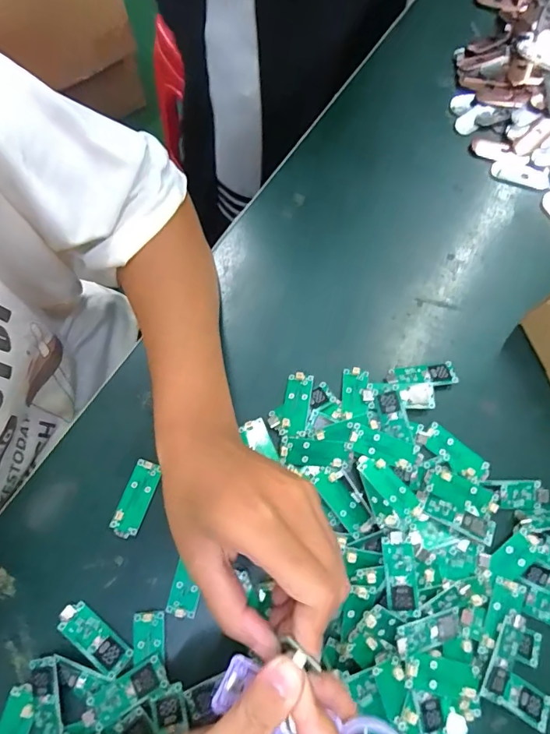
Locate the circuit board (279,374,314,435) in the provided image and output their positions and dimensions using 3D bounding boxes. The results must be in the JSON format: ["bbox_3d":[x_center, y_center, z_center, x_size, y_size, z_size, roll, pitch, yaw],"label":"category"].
[{"bbox_3d":[0.015,0.027,0.331,0.019,0.004,0.047,6,65,13],"label":"circuit board"}]

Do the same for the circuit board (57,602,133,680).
[{"bbox_3d":[-0.115,0.172,0.287,0.051,0.006,0.018,36,76,9],"label":"circuit board"}]

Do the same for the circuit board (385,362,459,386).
[{"bbox_3d":[0.109,0.006,0.338,0.051,0.009,0.017,-4,74,-2],"label":"circuit board"}]

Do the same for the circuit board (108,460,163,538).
[{"bbox_3d":[-0.096,0.091,0.313,0.019,0.004,0.051,19,74,5],"label":"circuit board"}]

